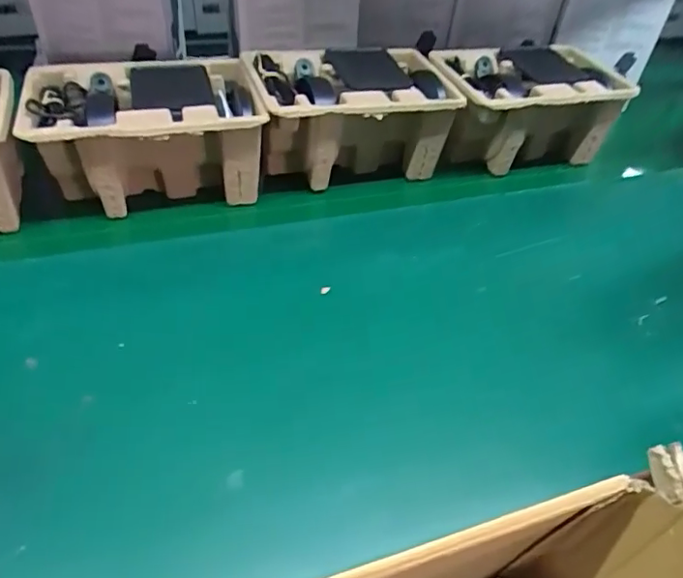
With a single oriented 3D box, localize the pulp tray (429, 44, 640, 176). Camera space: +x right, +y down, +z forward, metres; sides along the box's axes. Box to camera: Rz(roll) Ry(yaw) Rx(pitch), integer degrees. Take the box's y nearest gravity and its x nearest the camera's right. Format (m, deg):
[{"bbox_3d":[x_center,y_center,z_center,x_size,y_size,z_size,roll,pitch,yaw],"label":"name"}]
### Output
[{"bbox_3d":[0.223,-0.229,0.704,0.242,0.106,0.143,-10,46,-18],"label":"pulp tray"}]

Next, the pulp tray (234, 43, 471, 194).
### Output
[{"bbox_3d":[0.008,-0.199,0.645,0.214,0.112,0.150,-6,44,-14],"label":"pulp tray"}]

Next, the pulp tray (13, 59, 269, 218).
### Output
[{"bbox_3d":[-0.202,-0.160,0.586,0.217,0.113,0.152,-8,45,-16],"label":"pulp tray"}]

